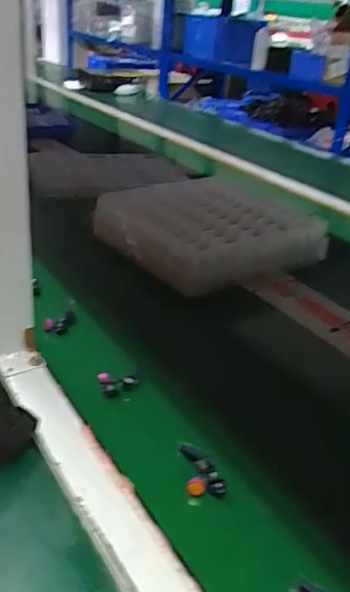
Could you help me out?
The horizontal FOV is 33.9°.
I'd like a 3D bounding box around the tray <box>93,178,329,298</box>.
[{"bbox_3d":[0.038,-0.102,0.847,0.236,0.073,0.273,-17,35,-35],"label":"tray"}]

